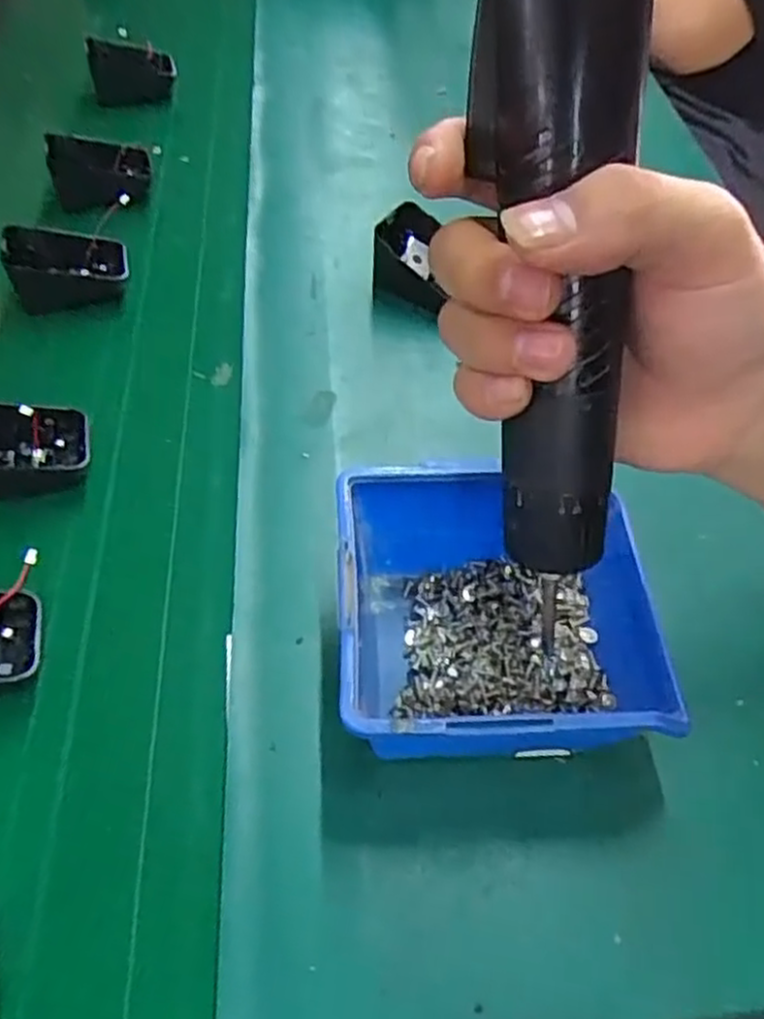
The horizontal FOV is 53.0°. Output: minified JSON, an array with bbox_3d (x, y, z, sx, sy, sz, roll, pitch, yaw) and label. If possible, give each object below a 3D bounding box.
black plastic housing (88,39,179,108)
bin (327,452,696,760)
[{"bbox_3d":[-0.202,-0.356,0.622,0.065,0.037,0.033,-18,55,-15],"label":"black plastic housing"},{"bbox_3d":[0.044,0.045,0.303,0.119,0.061,0.111,-2,52,-4],"label":"bin"}]

